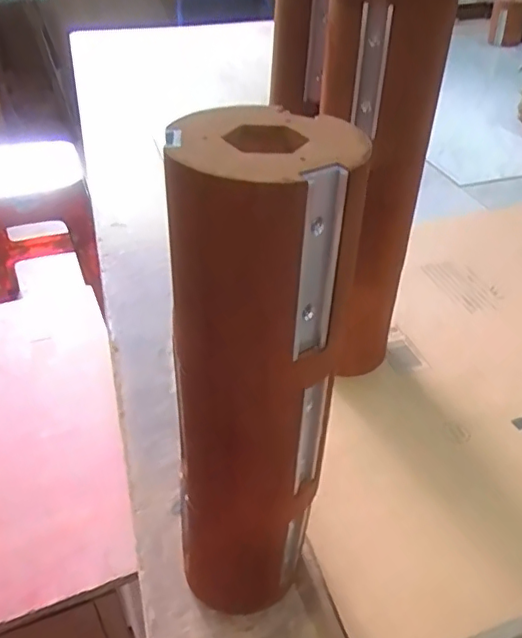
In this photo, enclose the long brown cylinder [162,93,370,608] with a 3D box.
[{"bbox_3d":[-0.001,0.051,0.301,0.075,0.296,0.078,11,40,13],"label":"long brown cylinder"}]

